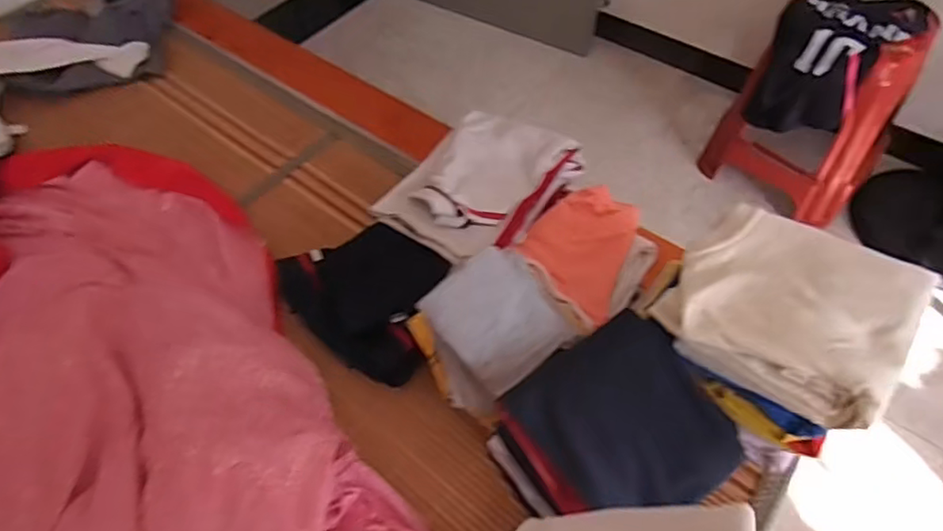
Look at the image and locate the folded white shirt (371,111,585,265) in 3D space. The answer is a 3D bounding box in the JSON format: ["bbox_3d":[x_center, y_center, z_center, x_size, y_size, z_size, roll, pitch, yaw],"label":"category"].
[{"bbox_3d":[0.015,-0.124,0.922,0.199,0.075,0.282,29,61,21],"label":"folded white shirt"}]

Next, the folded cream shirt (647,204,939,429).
[{"bbox_3d":[0.334,0.045,0.634,0.220,0.071,0.167,29,62,22],"label":"folded cream shirt"}]

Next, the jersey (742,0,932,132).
[{"bbox_3d":[0.816,-0.476,1.358,0.336,0.209,0.247,-36,60,-20],"label":"jersey"}]

